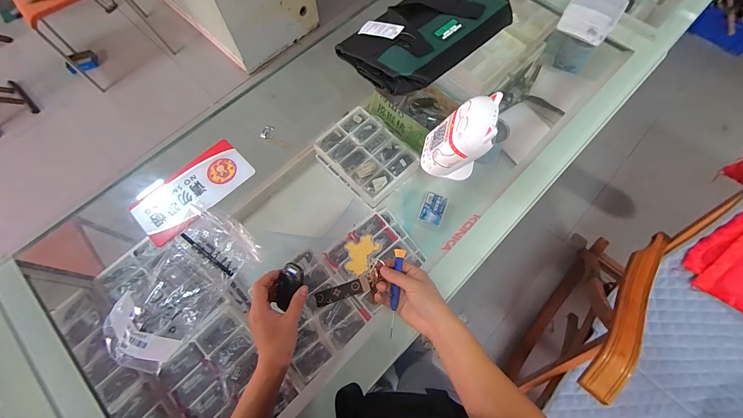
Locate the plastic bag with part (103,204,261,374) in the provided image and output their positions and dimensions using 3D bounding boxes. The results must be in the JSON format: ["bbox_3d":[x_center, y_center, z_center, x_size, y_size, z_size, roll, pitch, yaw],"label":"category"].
[{"bbox_3d":[-0.287,0.105,0.479,0.140,0.058,0.222,38,74,15],"label":"plastic bag with part"}]

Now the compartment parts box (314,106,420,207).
[{"bbox_3d":[-0.016,-0.142,0.878,0.185,0.069,0.243,-43,73,-14],"label":"compartment parts box"}]

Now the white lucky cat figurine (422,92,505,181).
[{"bbox_3d":[0.136,-0.113,0.514,0.092,0.128,0.086,9,69,5],"label":"white lucky cat figurine"}]

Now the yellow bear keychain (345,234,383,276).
[{"bbox_3d":[-0.019,0.070,0.506,0.050,0.007,0.063,29,72,12],"label":"yellow bear keychain"}]

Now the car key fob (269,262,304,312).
[{"bbox_3d":[-0.121,0.110,0.456,0.032,0.016,0.065,28,93,12],"label":"car key fob"}]

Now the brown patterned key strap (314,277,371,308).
[{"bbox_3d":[-0.044,0.124,0.480,0.081,0.009,0.023,-21,75,1],"label":"brown patterned key strap"}]

